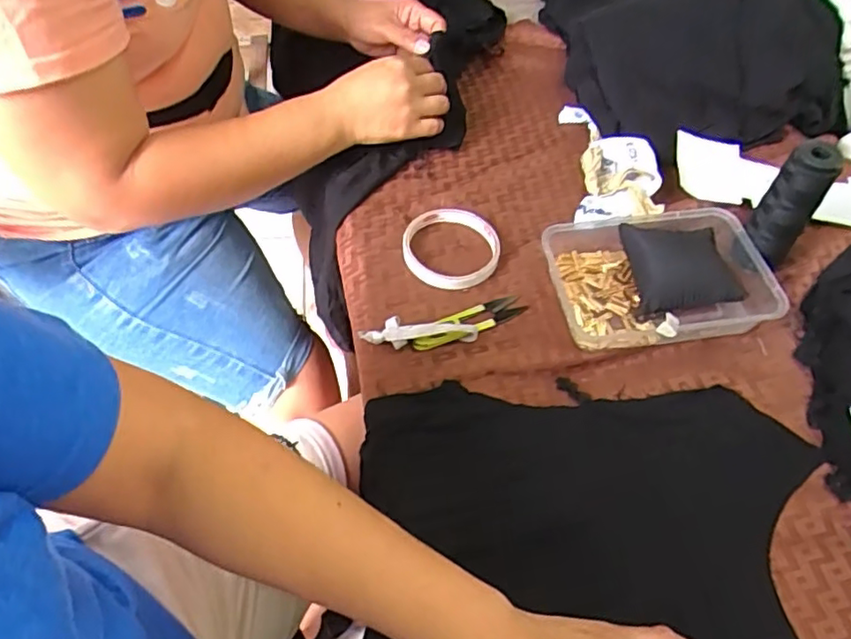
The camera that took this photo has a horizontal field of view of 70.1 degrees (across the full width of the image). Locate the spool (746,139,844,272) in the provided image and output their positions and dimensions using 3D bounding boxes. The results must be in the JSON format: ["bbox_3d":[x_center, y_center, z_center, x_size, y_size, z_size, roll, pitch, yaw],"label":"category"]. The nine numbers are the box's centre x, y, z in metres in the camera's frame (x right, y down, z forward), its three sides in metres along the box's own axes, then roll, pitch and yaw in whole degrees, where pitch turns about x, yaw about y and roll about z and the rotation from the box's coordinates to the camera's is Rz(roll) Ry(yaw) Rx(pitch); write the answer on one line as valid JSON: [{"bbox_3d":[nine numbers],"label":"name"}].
[{"bbox_3d":[0.293,-0.091,0.491,0.032,0.110,0.040,-34,62,-24],"label":"spool"}]

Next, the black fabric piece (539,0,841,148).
[{"bbox_3d":[0.290,-0.361,0.712,0.278,0.051,0.413,-3,54,-4],"label":"black fabric piece"}]

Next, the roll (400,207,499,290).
[{"bbox_3d":[0.022,-0.063,0.528,0.083,0.010,0.082,1,54,-1],"label":"roll"}]

